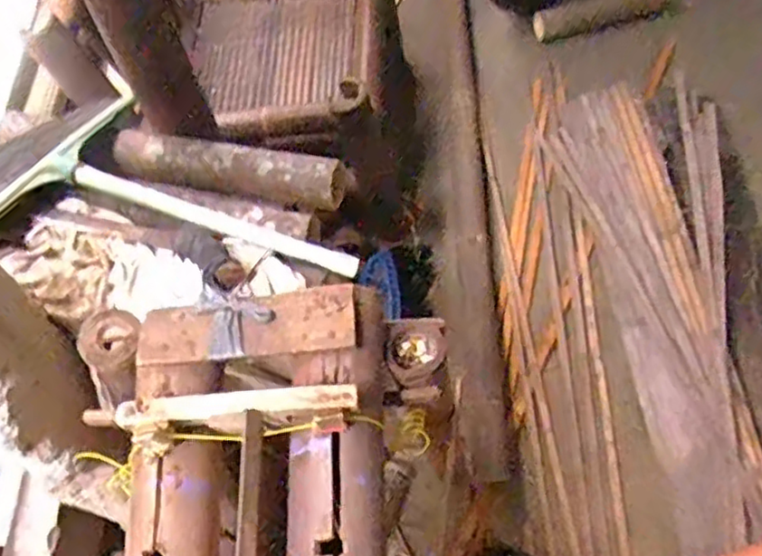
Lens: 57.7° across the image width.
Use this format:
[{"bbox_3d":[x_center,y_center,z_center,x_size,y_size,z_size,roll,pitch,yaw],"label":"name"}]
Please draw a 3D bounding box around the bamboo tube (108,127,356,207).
[{"bbox_3d":[-0.211,-0.156,0.976,0.340,0.064,0.067,13,64,14],"label":"bamboo tube"}]

